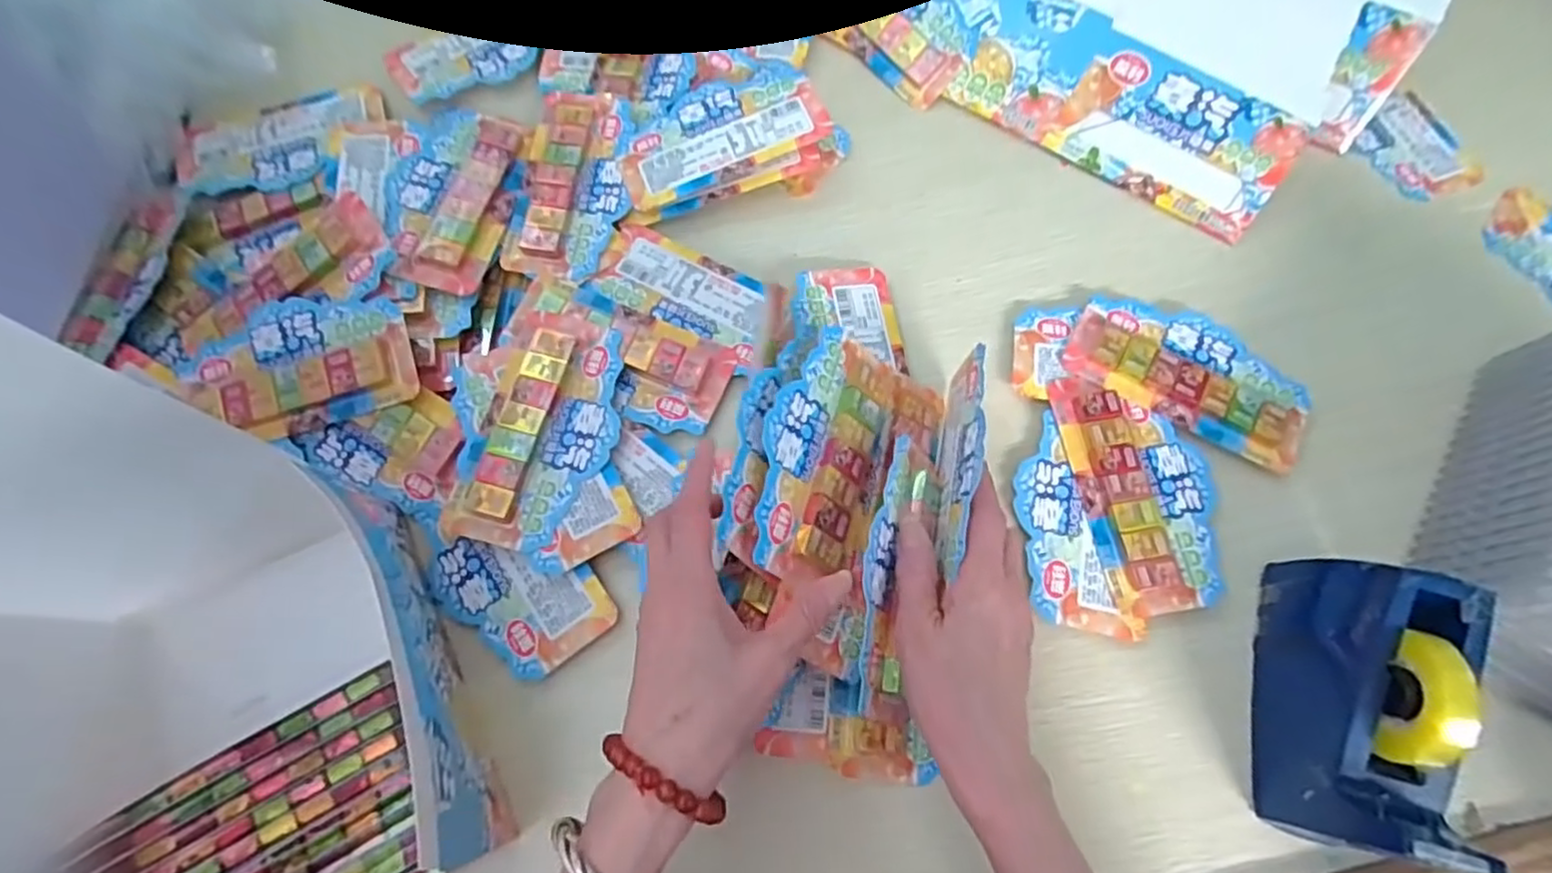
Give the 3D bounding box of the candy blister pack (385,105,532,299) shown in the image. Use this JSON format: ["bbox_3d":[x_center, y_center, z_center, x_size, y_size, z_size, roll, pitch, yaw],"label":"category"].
[{"bbox_3d":[-0.215,-0.162,0.459,0.073,0.021,0.140,9,73,2],"label":"candy blister pack"}]

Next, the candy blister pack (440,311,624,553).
[{"bbox_3d":[-0.136,-0.005,0.411,0.075,0.019,0.144,15,73,3],"label":"candy blister pack"}]

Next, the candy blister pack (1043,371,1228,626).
[{"bbox_3d":[0.219,0.030,0.408,0.076,0.013,0.143,-9,73,-4],"label":"candy blister pack"}]

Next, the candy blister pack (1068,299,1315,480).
[{"bbox_3d":[0.259,-0.040,0.426,0.145,0.018,0.072,31,75,8],"label":"candy blister pack"}]

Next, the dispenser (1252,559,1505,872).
[{"bbox_3d":[0.289,0.129,0.337,0.051,0.094,0.132,17,73,4],"label":"dispenser"}]

